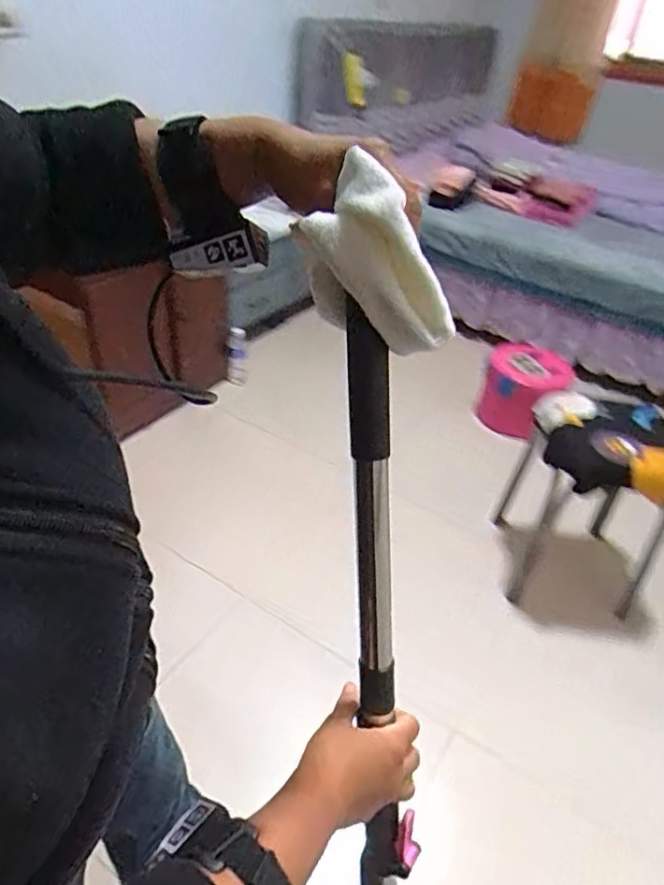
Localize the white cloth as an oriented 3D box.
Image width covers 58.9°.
[{"bbox_3d":[0.019,-0.107,0.351,0.042,0.094,0.116,-26,48,-34],"label":"white cloth"}]

